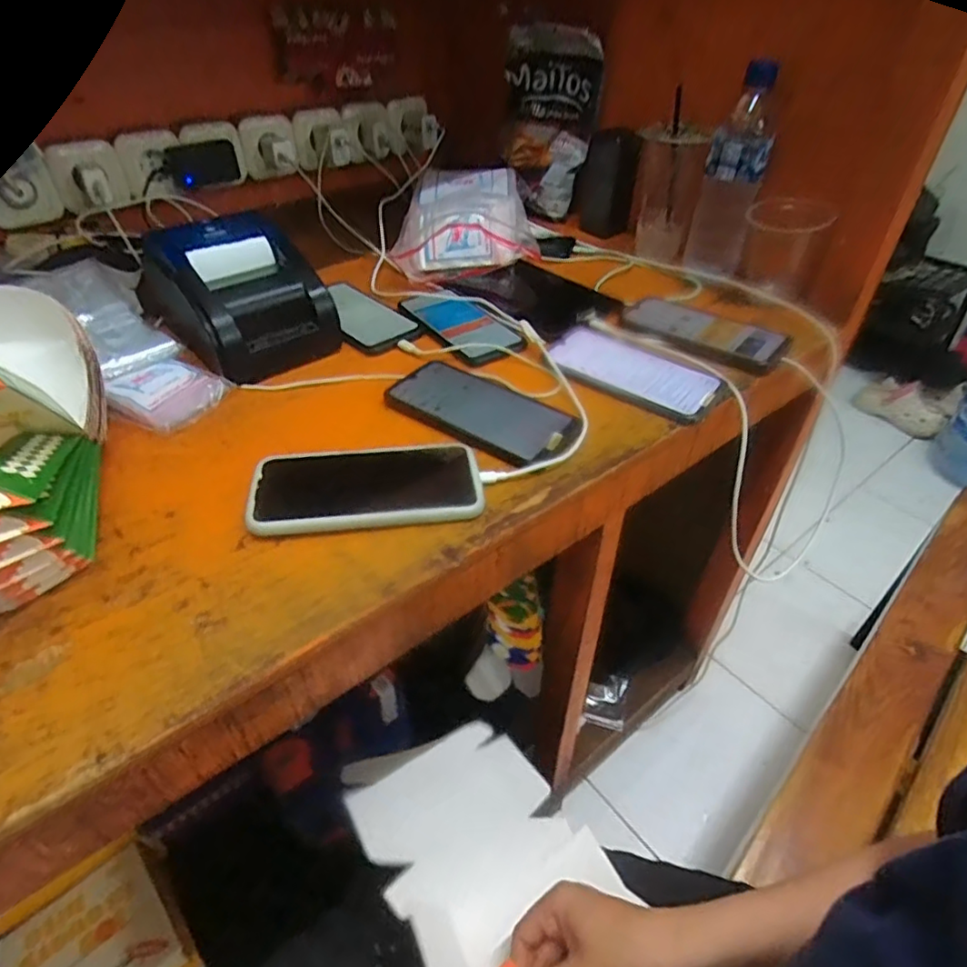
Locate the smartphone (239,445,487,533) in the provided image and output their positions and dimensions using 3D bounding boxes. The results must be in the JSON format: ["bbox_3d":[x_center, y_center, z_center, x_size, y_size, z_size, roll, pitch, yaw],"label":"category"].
[{"bbox_3d":[-0.087,0.003,0.448,0.168,0.012,0.080,-4,43,-5],"label":"smartphone"}]

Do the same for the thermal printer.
[{"bbox_3d":[-0.258,-0.204,0.604,0.137,0.097,0.198,-28,50,-27],"label":"thermal printer"}]

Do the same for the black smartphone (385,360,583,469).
[{"bbox_3d":[-0.001,-0.067,0.524,0.172,0.009,0.081,26,48,24],"label":"black smartphone"}]

